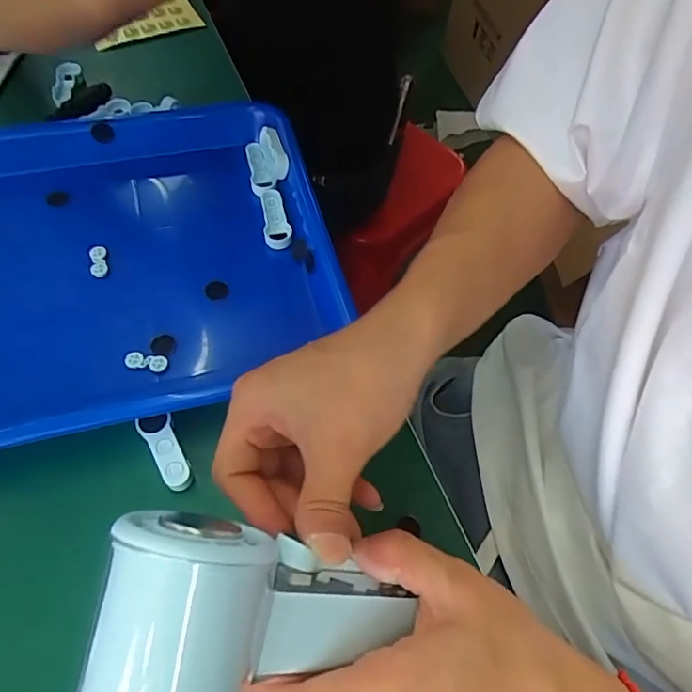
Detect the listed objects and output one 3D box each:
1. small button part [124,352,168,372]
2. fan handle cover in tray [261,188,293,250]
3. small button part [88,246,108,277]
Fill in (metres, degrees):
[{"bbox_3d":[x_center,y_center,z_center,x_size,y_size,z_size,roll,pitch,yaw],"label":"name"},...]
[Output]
[{"bbox_3d":[-0.119,0.009,0.316,0.025,0.005,0.009,7,60,1],"label":"small button part"},{"bbox_3d":[-0.050,-0.091,0.378,0.018,0.011,0.049,-9,61,-8],"label":"fan handle cover in tray"},{"bbox_3d":[-0.163,-0.055,0.350,0.011,0.007,0.022,-12,61,-10],"label":"small button part"}]

